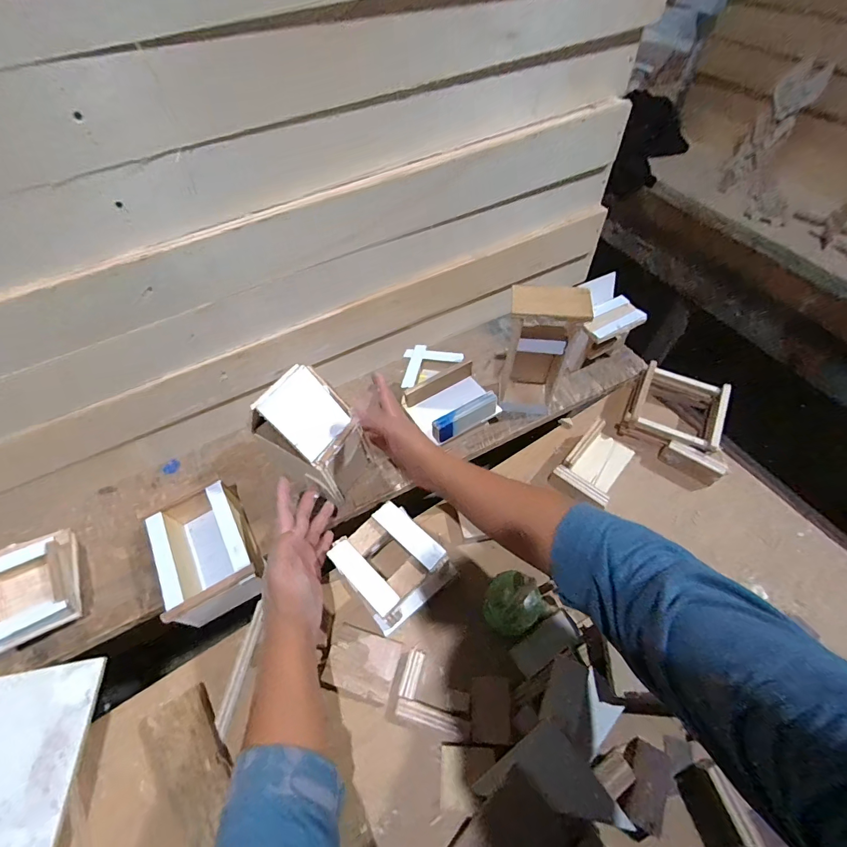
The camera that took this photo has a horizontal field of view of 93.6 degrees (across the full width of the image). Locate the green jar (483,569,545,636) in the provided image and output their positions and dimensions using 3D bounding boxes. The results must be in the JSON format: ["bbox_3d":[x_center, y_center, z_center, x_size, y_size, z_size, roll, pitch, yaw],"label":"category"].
[{"bbox_3d":[0.101,0.204,0.448,0.061,0.034,0.060,-2,57,3],"label":"green jar"}]

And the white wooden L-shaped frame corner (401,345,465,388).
[{"bbox_3d":[0.001,-0.091,0.575,0.098,0.005,0.061,-29,60,-14],"label":"white wooden L-shaped frame corner"}]

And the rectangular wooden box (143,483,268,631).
[{"bbox_3d":[-0.261,0.149,0.480,0.097,0.060,0.157,-27,58,-16],"label":"rectangular wooden box"}]

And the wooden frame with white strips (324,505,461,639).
[{"bbox_3d":[-0.033,0.160,0.456,0.108,0.083,0.101,-36,61,-21],"label":"wooden frame with white strips"}]

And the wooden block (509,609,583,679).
[{"bbox_3d":[0.130,0.235,0.426,0.074,0.016,0.032,-26,57,-19],"label":"wooden block"}]

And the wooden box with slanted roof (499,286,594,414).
[{"bbox_3d":[0.155,-0.087,0.534,0.090,0.188,0.065,12,59,12],"label":"wooden box with slanted roof"}]

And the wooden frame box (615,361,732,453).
[{"bbox_3d":[0.355,-0.021,0.561,0.116,0.062,0.120,24,59,18],"label":"wooden frame box"}]

